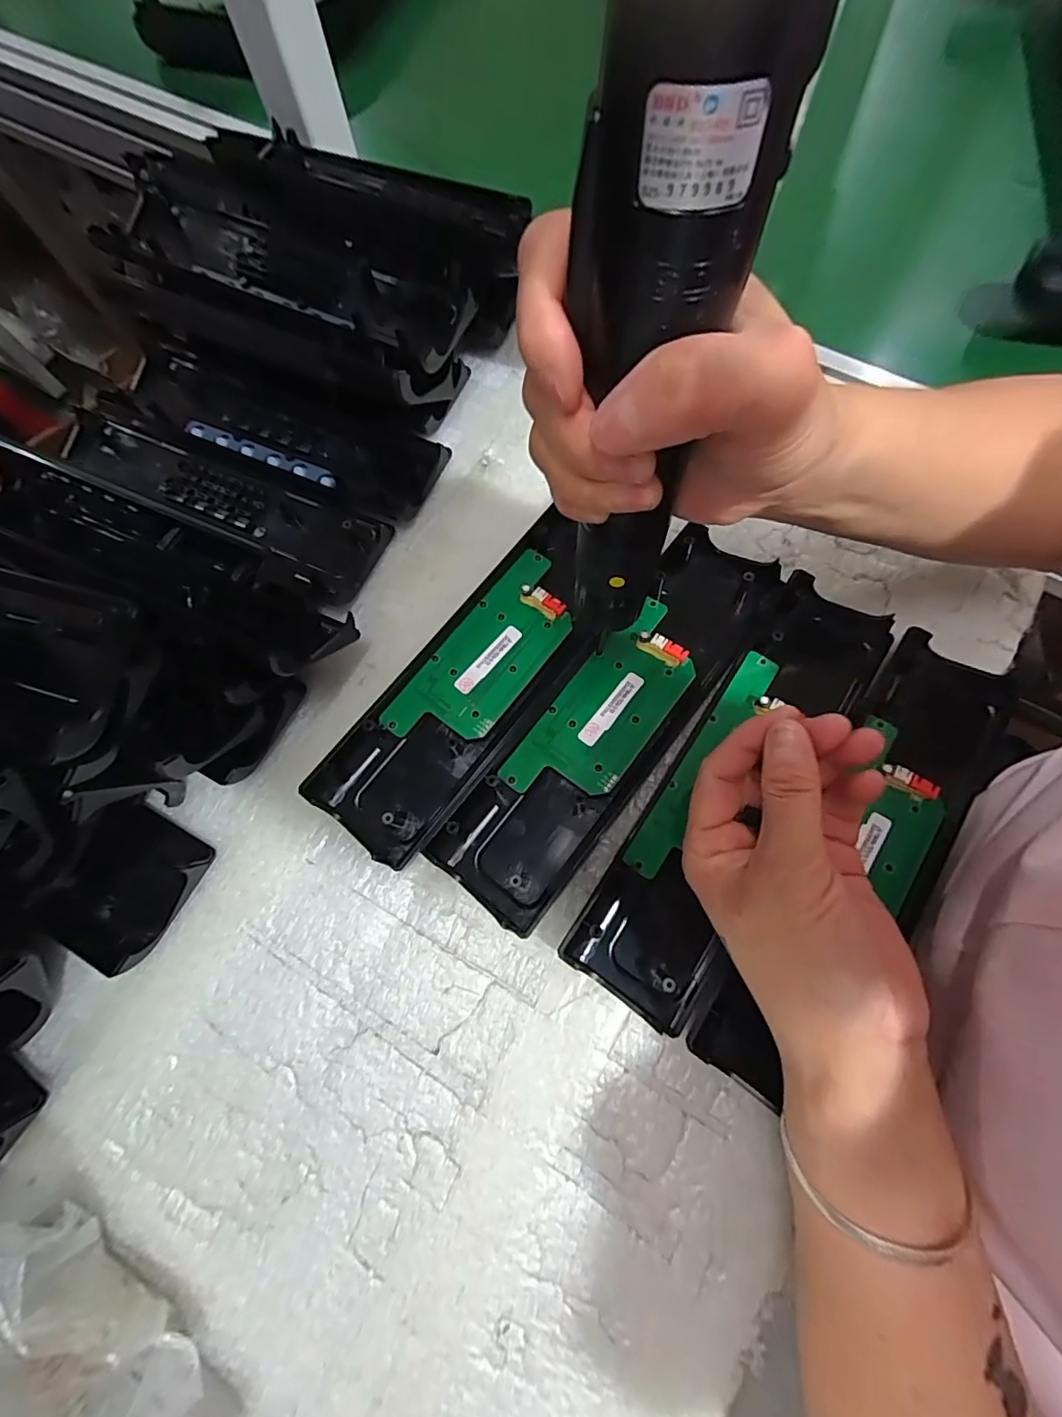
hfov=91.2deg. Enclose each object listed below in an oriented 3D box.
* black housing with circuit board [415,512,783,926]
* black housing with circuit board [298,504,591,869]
[{"bbox_3d":[0.047,-0.001,0.291,0.068,0.020,0.245,35,77,11],"label":"black housing with circuit board"},{"bbox_3d":[-0.031,-0.015,0.297,0.070,0.023,0.210,36,77,11],"label":"black housing with circuit board"}]

